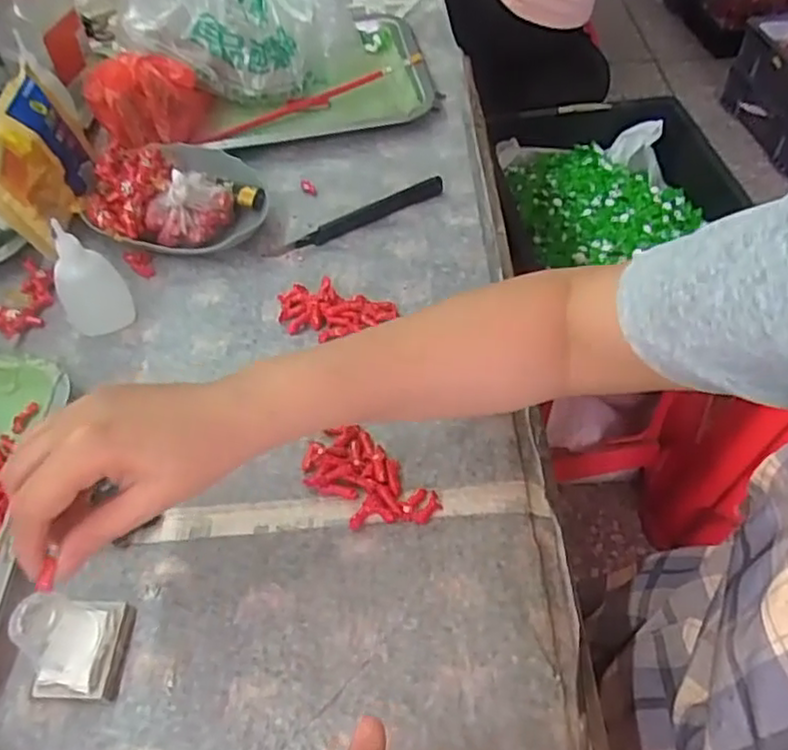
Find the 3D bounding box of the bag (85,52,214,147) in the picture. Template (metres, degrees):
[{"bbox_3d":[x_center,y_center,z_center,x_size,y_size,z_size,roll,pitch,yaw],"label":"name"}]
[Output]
[{"bbox_3d":[-0.222,-0.252,0.620,0.103,0.069,0.065,-18,53,-12],"label":"bag"}]

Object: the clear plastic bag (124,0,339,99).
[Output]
[{"bbox_3d":[-0.155,-0.354,0.664,0.206,0.122,0.119,-5,51,-2],"label":"clear plastic bag"}]

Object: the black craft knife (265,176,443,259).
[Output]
[{"bbox_3d":[-0.030,-0.133,0.573,0.162,0.011,0.017,-24,55,-15],"label":"black craft knife"}]

